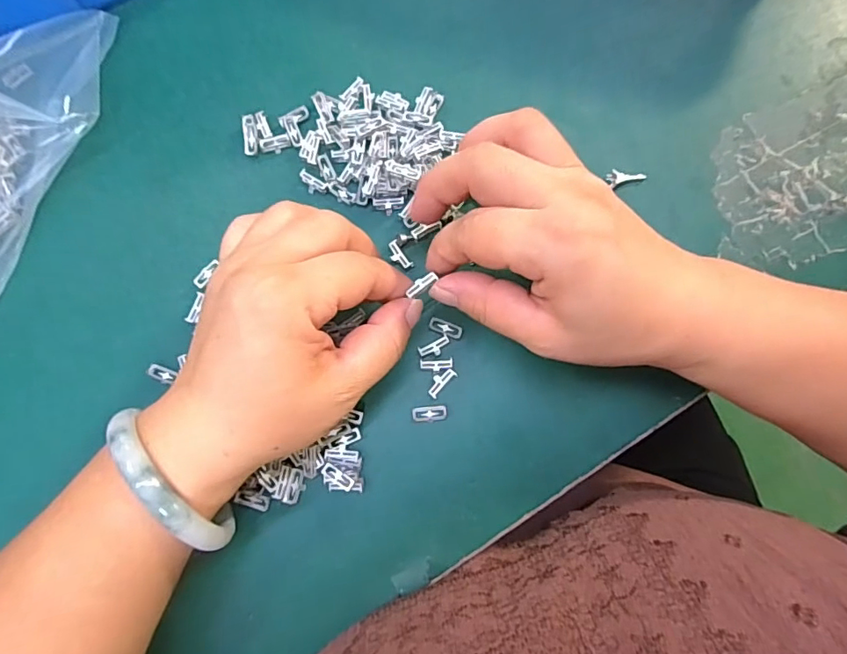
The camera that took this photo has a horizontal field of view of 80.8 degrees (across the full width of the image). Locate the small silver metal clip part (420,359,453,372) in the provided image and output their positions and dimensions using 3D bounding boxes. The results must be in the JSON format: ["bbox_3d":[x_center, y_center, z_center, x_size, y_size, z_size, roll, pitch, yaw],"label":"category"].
[{"bbox_3d":[0.007,0.019,0.246,0.016,0.004,0.006,-2,81,1],"label":"small silver metal clip part"}]

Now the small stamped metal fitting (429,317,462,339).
[{"bbox_3d":[0.011,0.000,0.250,0.016,0.004,0.007,19,82,4],"label":"small stamped metal fitting"}]

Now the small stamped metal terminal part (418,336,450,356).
[{"bbox_3d":[0.006,0.011,0.248,0.016,0.004,0.007,-24,81,-2],"label":"small stamped metal terminal part"}]

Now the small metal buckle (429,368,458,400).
[{"bbox_3d":[0.009,0.027,0.246,0.017,0.004,0.008,-45,82,-5],"label":"small metal buckle"}]

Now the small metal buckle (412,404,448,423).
[{"bbox_3d":[0.003,0.043,0.245,0.017,0.004,0.008,-7,81,0],"label":"small metal buckle"}]

